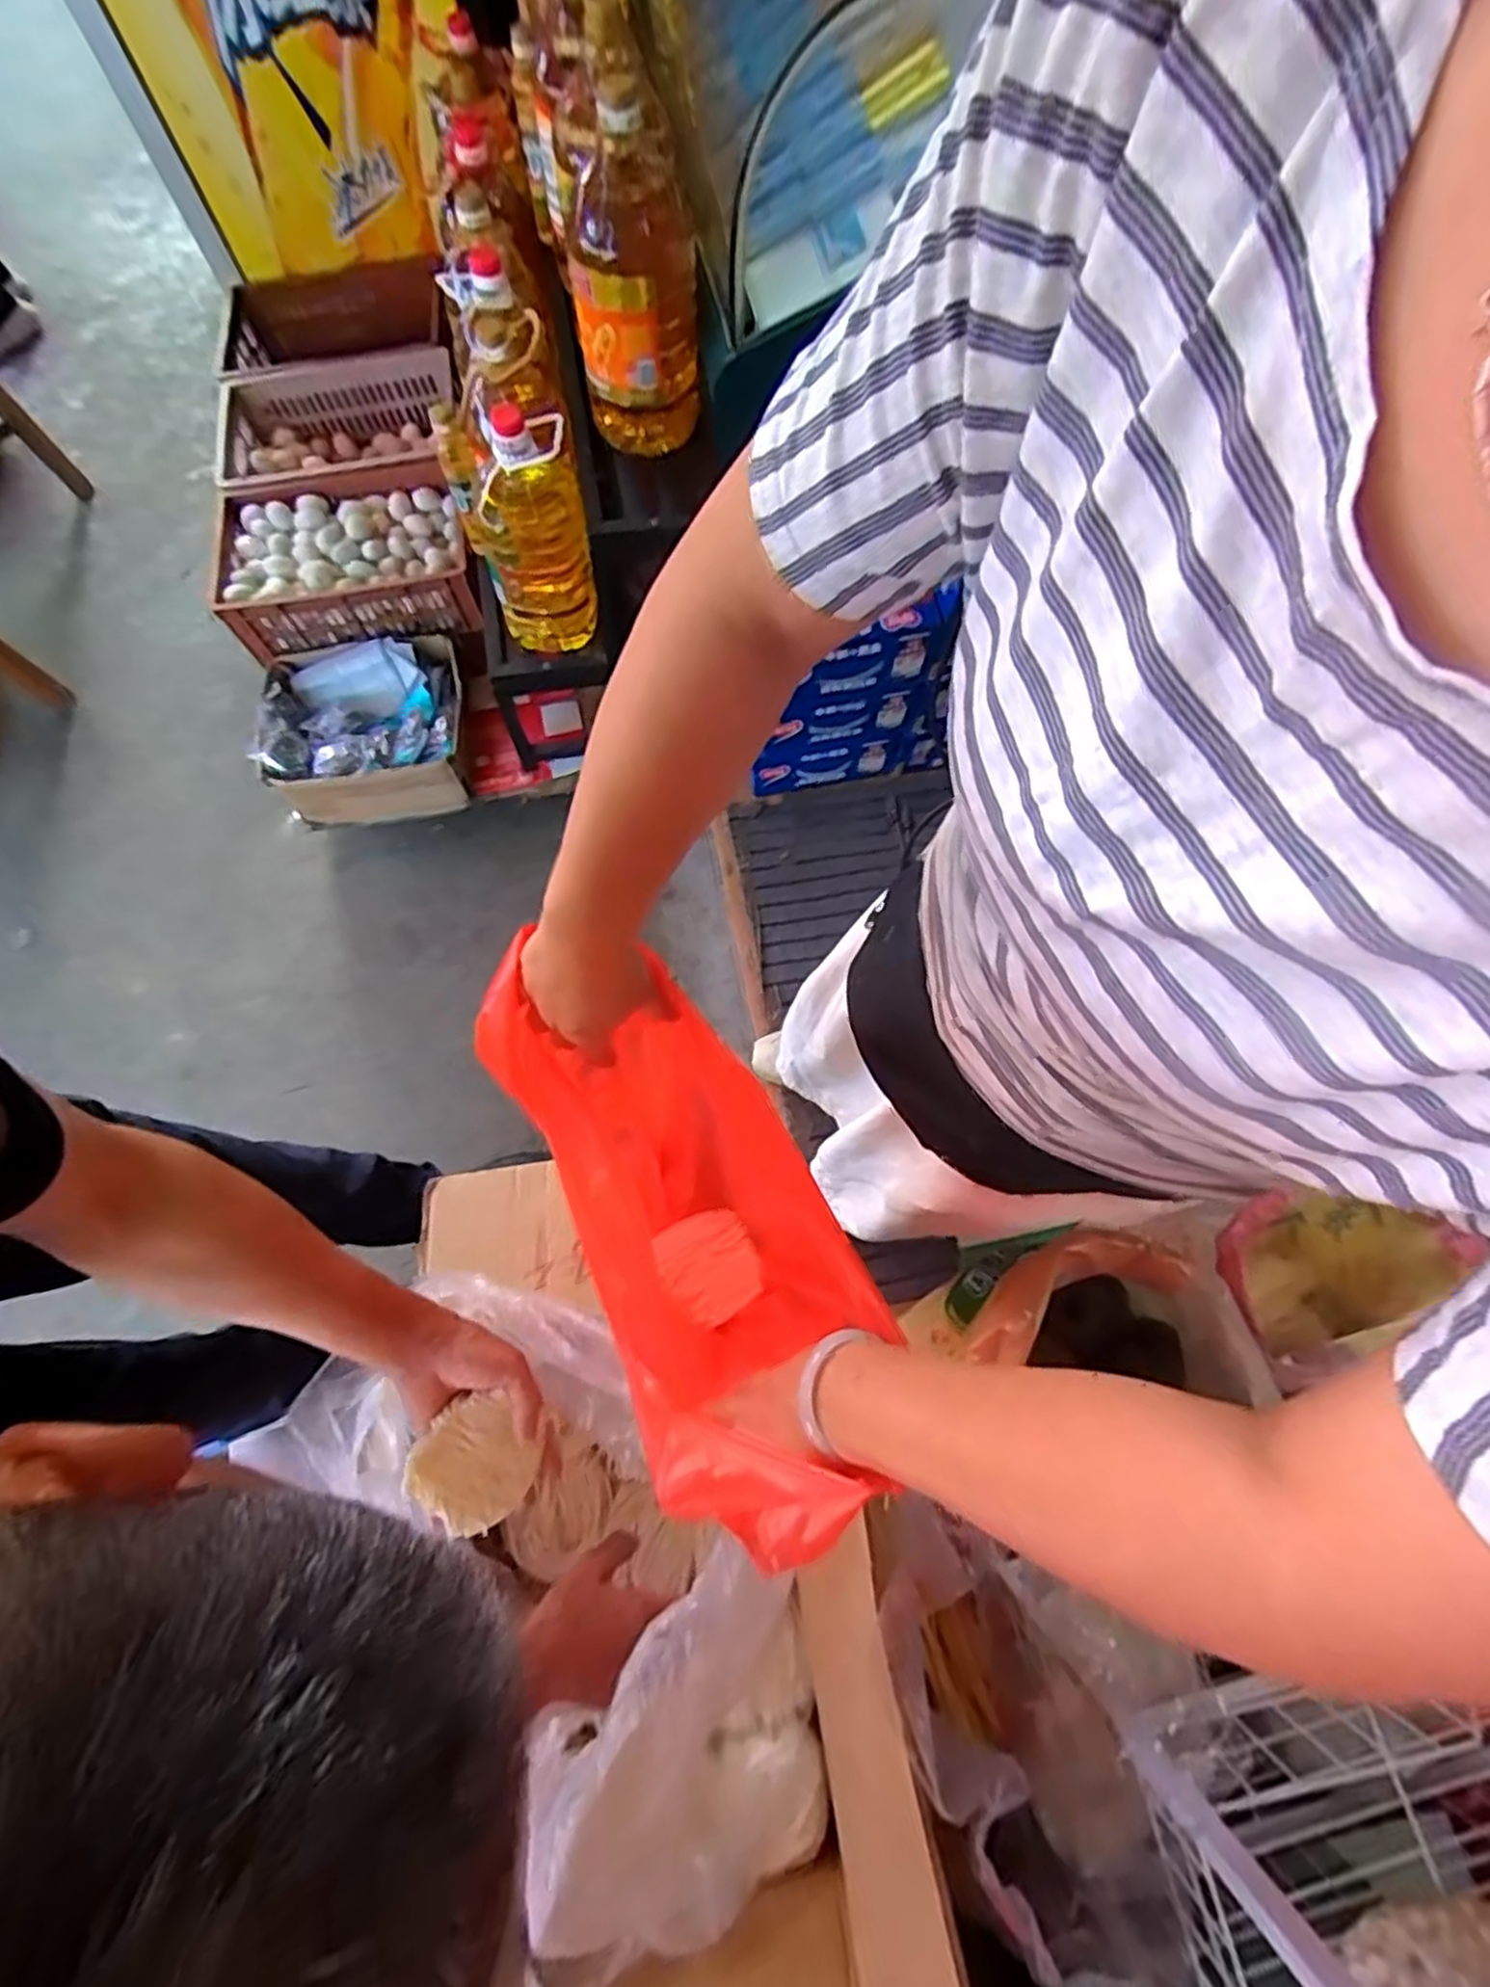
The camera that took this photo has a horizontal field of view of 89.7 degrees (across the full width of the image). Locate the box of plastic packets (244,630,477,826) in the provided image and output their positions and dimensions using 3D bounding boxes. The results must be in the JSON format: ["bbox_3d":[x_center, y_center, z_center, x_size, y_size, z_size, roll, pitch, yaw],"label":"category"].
[{"bbox_3d":[-0.712,-0.492,1.410,0.358,0.140,0.316,-14,72,-6],"label":"box of plastic packets"}]

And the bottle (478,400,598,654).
[{"bbox_3d":[-0.322,-0.694,1.145,0.156,0.314,0.145,-12,71,-5],"label":"bottle"}]

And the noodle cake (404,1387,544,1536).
[{"bbox_3d":[-0.220,0.391,0.616,0.085,0.017,0.106,-42,115,-28],"label":"noodle cake"}]

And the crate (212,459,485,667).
[{"bbox_3d":[-0.759,-0.835,1.445,0.469,0.121,0.327,-8,71,-4],"label":"crate"}]

